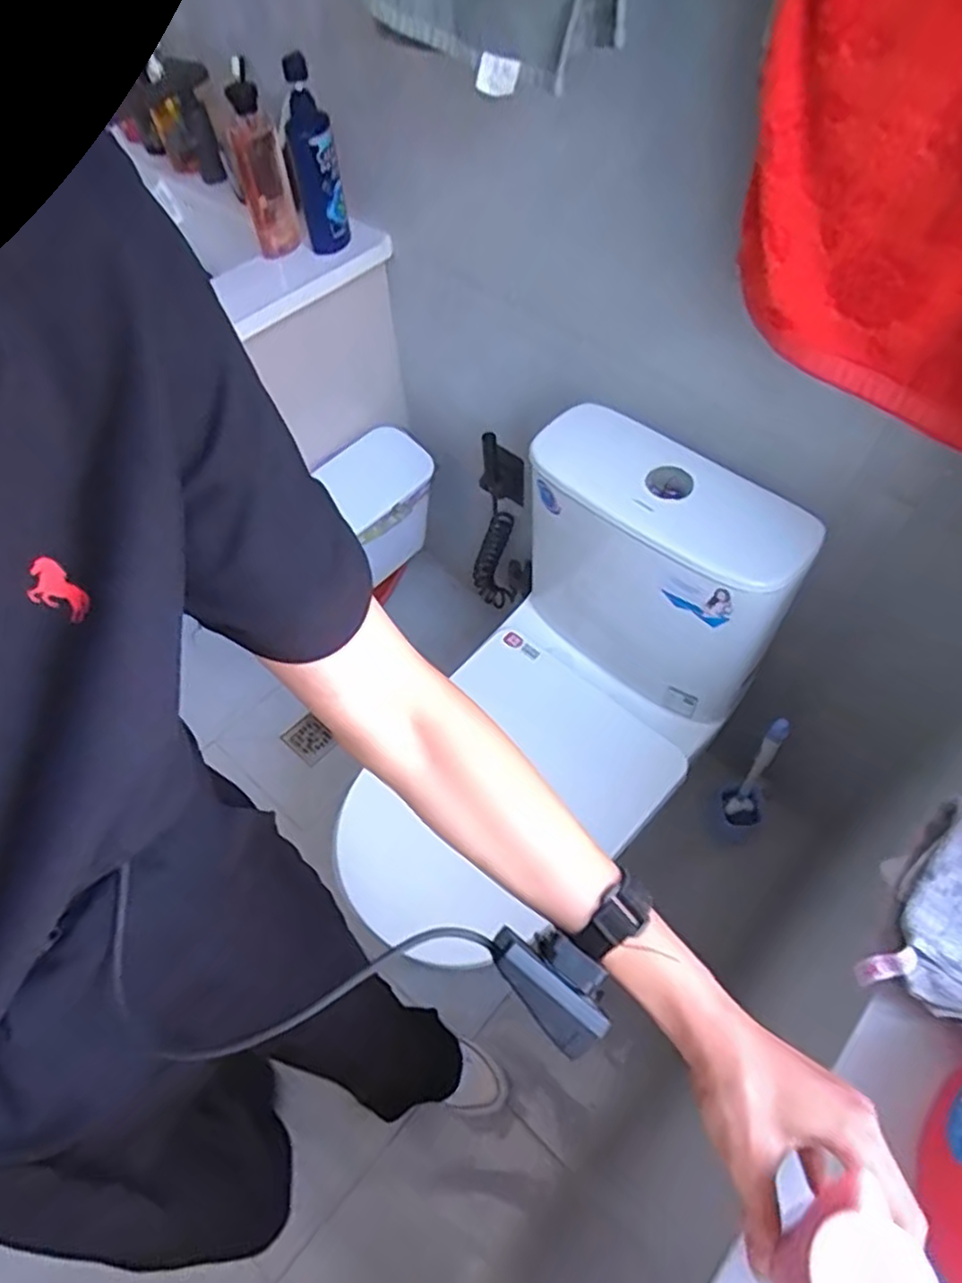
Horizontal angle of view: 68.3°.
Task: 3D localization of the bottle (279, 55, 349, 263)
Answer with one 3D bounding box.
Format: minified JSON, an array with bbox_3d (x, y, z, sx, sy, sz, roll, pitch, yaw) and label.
[{"bbox_3d":[-0.234,-0.666,1.004,0.065,0.229,0.064,-12,56,-5],"label":"bottle"}]

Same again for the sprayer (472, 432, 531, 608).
[{"bbox_3d":[0.047,-0.206,1.397,0.143,0.425,0.066,38,66,24],"label":"sprayer"}]

